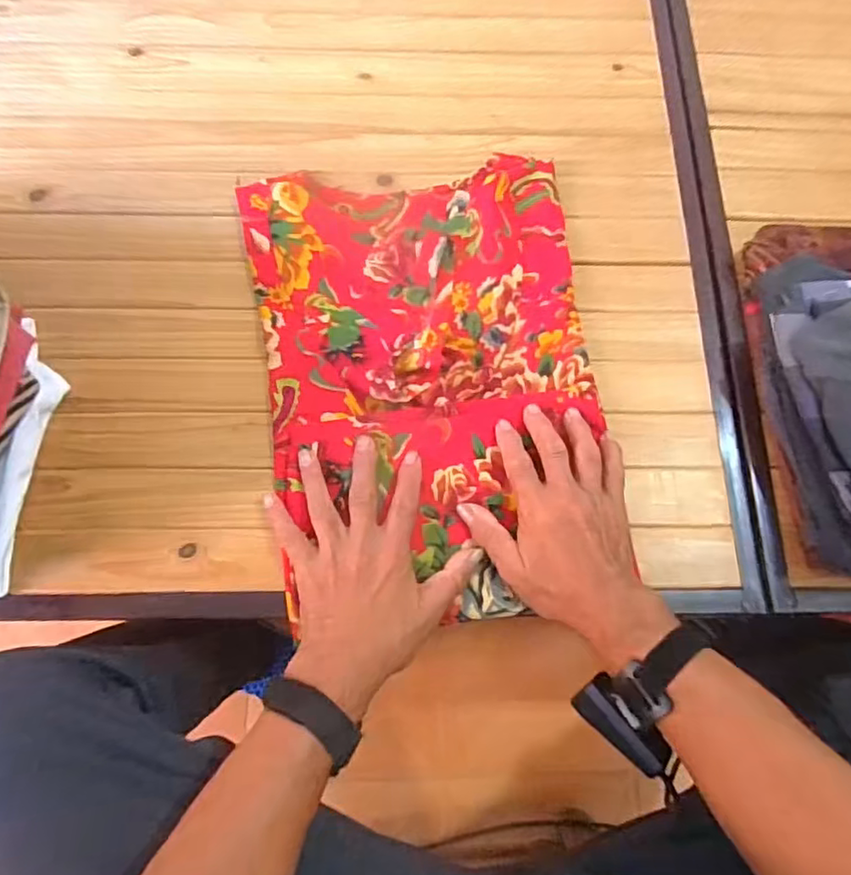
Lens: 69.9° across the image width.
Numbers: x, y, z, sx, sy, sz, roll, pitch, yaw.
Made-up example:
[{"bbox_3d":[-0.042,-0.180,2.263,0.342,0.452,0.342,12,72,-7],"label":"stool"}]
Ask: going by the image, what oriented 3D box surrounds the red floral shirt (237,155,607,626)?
[{"bbox_3d":[0.005,-0.058,0.516,0.278,0.031,0.400,-9,72,-2],"label":"red floral shirt"}]

